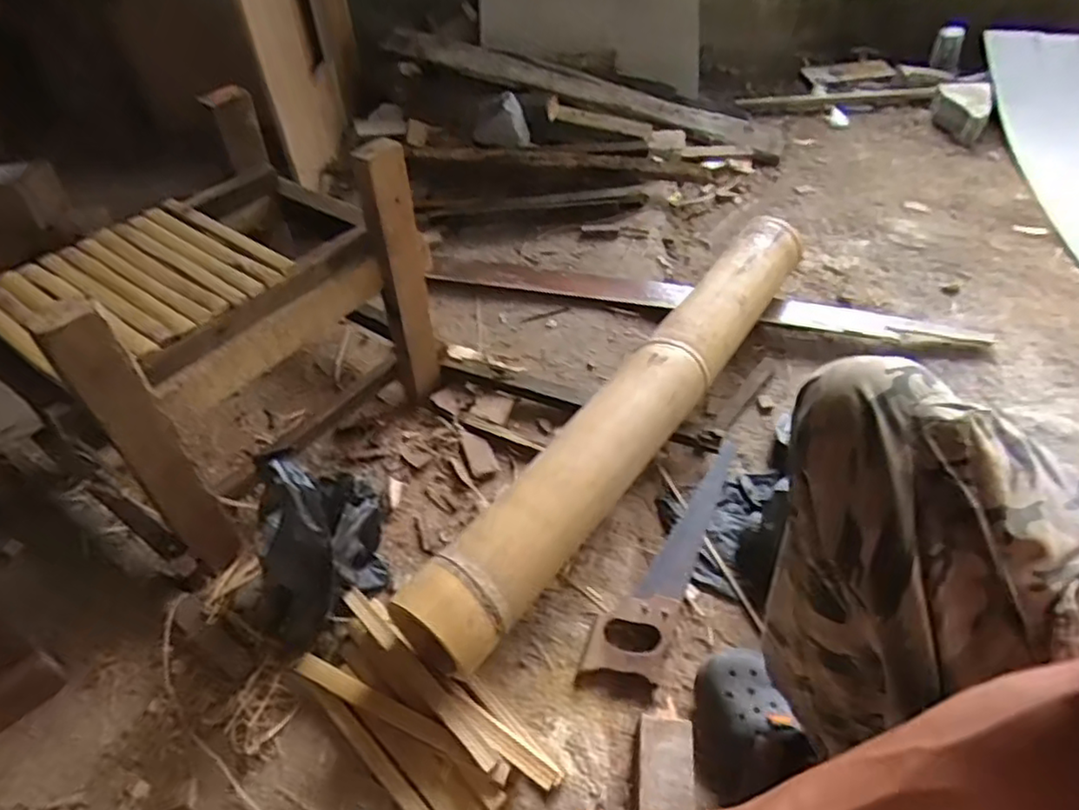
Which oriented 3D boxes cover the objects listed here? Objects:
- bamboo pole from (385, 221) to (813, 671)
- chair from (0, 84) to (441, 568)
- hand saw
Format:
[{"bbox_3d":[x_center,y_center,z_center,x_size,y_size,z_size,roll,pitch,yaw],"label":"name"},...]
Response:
[{"bbox_3d":[0.173,-0.031,0.965,0.137,0.088,0.967,27,53,28],"label":"bamboo pole"},{"bbox_3d":[-0.414,-0.118,0.899,0.330,0.364,0.449,27,53,28],"label":"chair"},{"bbox_3d":[0.179,0.182,0.912,0.089,0.030,0.425,16,48,20],"label":"hand saw"}]

